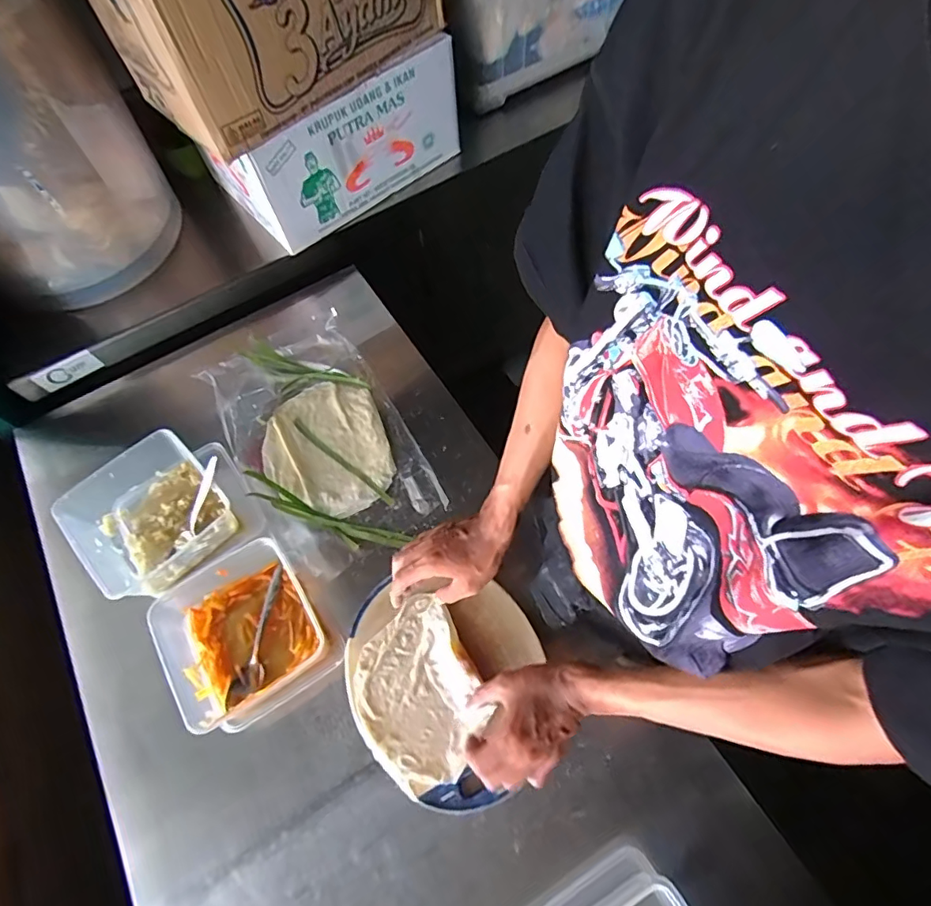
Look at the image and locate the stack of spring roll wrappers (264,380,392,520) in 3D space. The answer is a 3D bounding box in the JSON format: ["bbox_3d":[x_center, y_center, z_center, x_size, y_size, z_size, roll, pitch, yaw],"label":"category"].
[{"bbox_3d":[-0.203,-0.009,0.750,0.170,0.008,0.213,-20,65,-6],"label":"stack of spring roll wrappers"}]

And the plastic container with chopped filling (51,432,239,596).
[{"bbox_3d":[-0.408,0.081,0.676,0.166,0.077,0.171,41,73,20],"label":"plastic container with chopped filling"}]

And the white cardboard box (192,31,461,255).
[{"bbox_3d":[-0.203,-0.517,0.839,0.390,0.183,0.156,-36,67,-14],"label":"white cardboard box"}]

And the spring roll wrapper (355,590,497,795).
[{"bbox_3d":[-0.054,0.271,0.589,0.134,0.022,0.181,-27,66,-10],"label":"spring roll wrapper"}]

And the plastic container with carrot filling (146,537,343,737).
[{"bbox_3d":[-0.262,0.214,0.612,0.161,0.069,0.171,-32,66,-12],"label":"plastic container with carrot filling"}]

